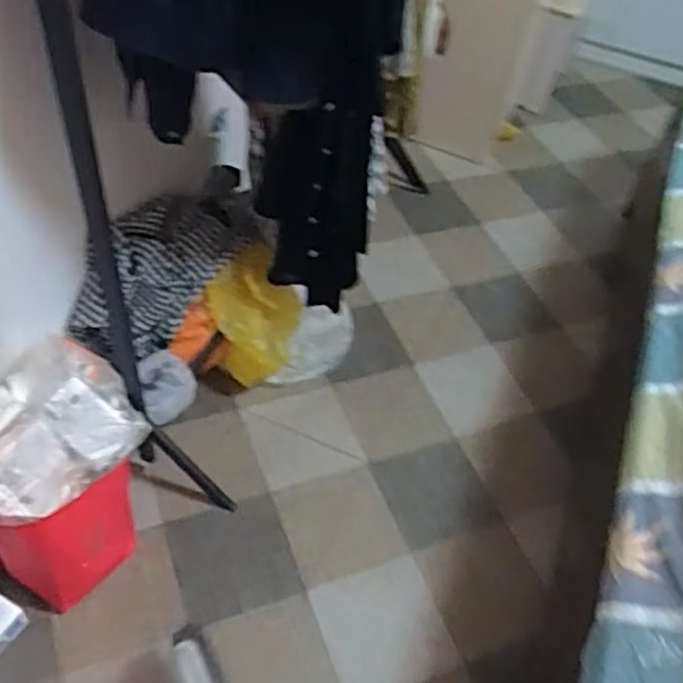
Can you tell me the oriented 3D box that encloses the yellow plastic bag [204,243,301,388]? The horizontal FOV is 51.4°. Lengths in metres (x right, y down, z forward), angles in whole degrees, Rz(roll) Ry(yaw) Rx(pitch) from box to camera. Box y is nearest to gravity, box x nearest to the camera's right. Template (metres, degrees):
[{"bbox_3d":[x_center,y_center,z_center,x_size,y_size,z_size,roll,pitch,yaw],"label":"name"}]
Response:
[{"bbox_3d":[-0.175,-0.056,1.469,0.178,0.308,0.090,-10,32,-6],"label":"yellow plastic bag"}]

